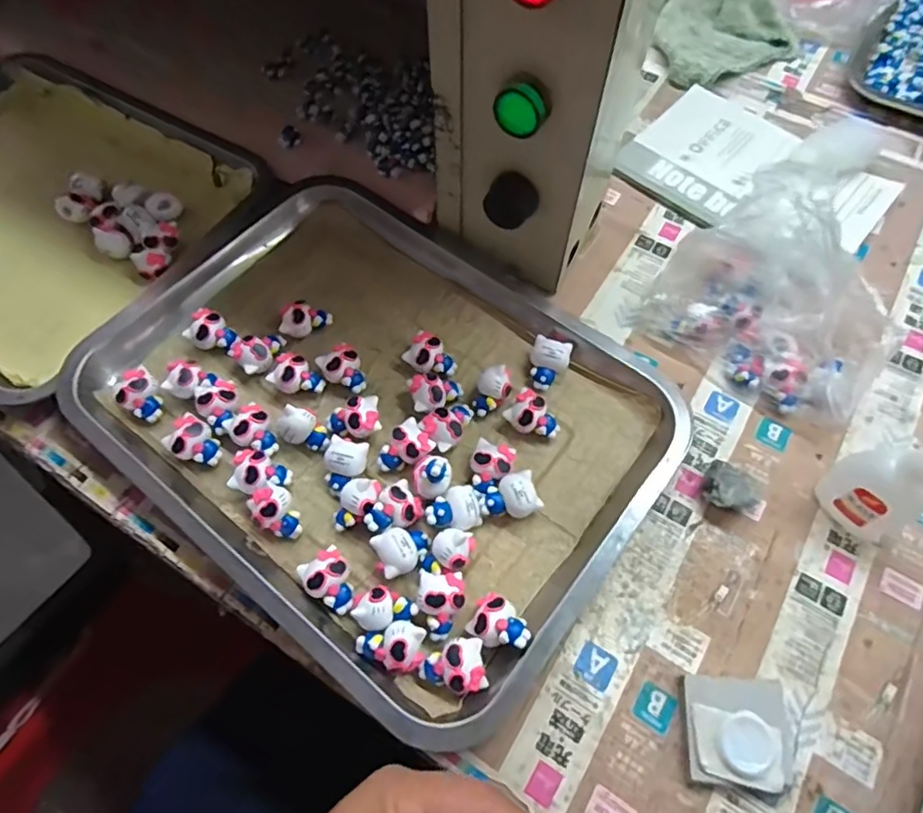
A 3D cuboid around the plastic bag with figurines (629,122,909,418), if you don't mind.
[{"bbox_3d":[0.217,-0.078,0.385,0.149,0.103,0.108,38,70,17],"label":"plastic bag with figurines"}]

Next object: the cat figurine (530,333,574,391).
[{"bbox_3d":[0.058,-0.029,0.388,0.025,0.019,0.034,16,65,8],"label":"cat figurine"}]

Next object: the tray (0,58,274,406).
[{"bbox_3d":[-0.378,-0.175,0.498,0.389,0.048,0.277,29,67,14],"label":"tray"}]

